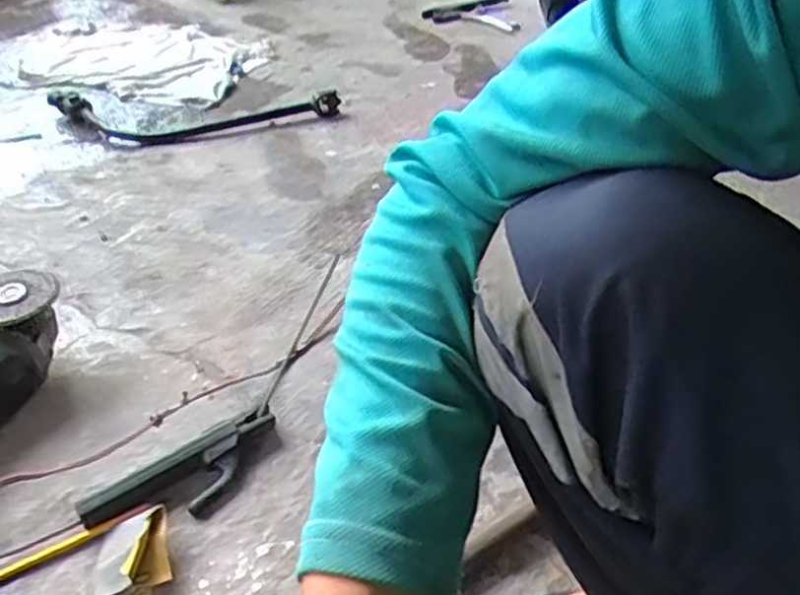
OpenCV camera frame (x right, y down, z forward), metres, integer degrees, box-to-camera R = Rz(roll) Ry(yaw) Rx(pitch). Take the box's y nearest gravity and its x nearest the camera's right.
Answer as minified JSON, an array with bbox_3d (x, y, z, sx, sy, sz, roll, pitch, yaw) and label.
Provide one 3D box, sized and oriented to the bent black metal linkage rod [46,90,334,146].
[{"bbox_3d":[-0.393,-0.337,1.355,0.555,0.028,0.249,-3,41,-1],"label":"bent black metal linkage rod"}]

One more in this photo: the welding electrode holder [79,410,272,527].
[{"bbox_3d":[-0.197,0.170,0.683,0.190,0.035,0.058,-27,47,-26],"label":"welding electrode holder"}]

